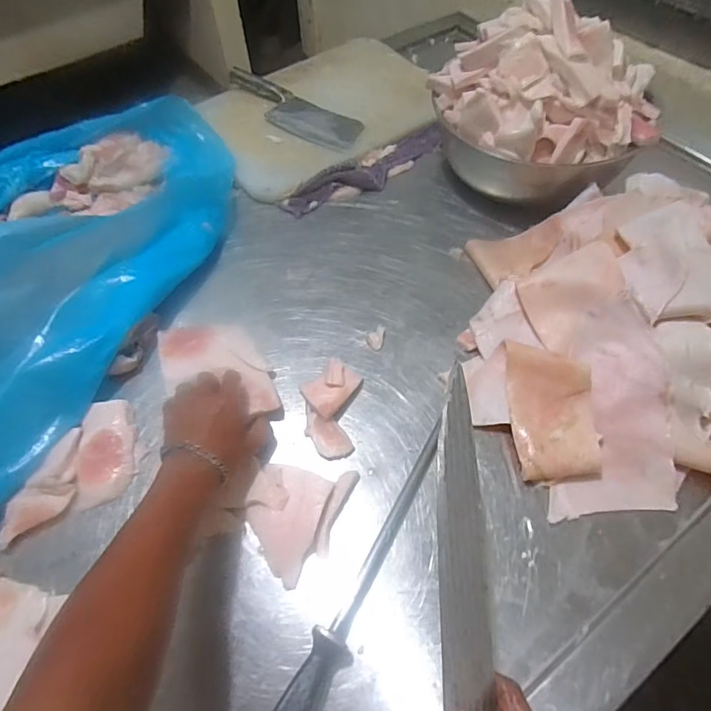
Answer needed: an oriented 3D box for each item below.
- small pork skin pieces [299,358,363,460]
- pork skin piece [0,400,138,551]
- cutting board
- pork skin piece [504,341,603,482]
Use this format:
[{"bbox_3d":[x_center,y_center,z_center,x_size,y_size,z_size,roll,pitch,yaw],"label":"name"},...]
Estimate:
[{"bbox_3d":[-0.032,0.061,0.574,0.068,0.024,0.115,5,57,5],"label":"small pork skin pieces"},{"bbox_3d":[-0.304,0.132,0.540,0.090,0.026,0.176,19,60,14],"label":"pork skin piece"},{"bbox_3d":[-0.064,-0.465,0.897,0.438,0.025,0.305,-32,68,-18],"label":"cutting board"},{"bbox_3d":[0.224,0.061,0.551,0.093,0.033,0.155,0,57,2],"label":"pork skin piece"}]

